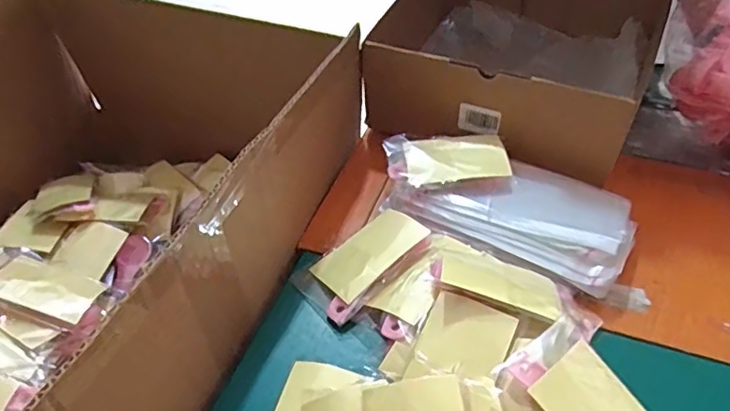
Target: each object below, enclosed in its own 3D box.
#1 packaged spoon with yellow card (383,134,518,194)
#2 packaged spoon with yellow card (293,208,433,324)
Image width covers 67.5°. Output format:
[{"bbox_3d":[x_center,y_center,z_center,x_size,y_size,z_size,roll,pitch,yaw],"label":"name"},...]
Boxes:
[{"bbox_3d":[0.078,-0.040,0.514,0.112,0.017,0.067,0,46,0],"label":"packaged spoon with yellow card"},{"bbox_3d":[0.002,0.046,0.456,0.111,0.012,0.069,-41,43,-18],"label":"packaged spoon with yellow card"}]

